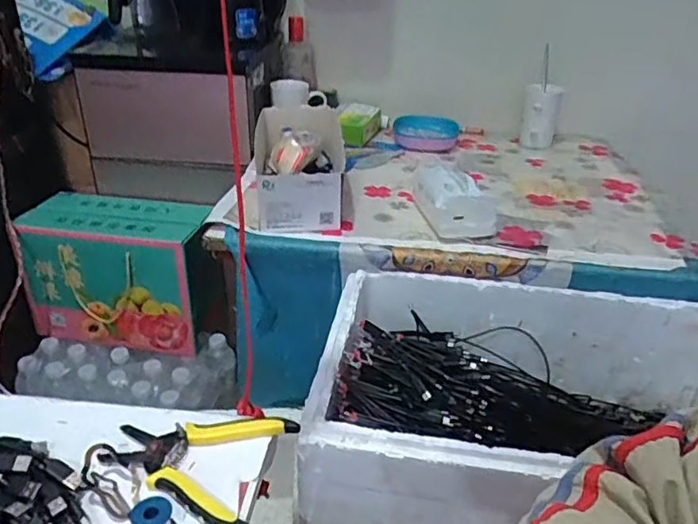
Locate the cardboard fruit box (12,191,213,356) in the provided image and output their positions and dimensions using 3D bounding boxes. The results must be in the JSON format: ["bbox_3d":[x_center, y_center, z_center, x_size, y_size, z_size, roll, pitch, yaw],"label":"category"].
[{"bbox_3d":[-0.425,0.014,1.124,0.318,0.243,0.154,7,30,9],"label":"cardboard fruit box"}]

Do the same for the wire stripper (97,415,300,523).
[{"bbox_3d":[-0.137,0.172,0.514,0.152,0.019,0.116,8,30,10],"label":"wire stripper"}]

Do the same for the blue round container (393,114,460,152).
[{"bbox_3d":[0.166,-0.281,1.266,0.135,0.050,0.142,2,29,-1],"label":"blue round container"}]

